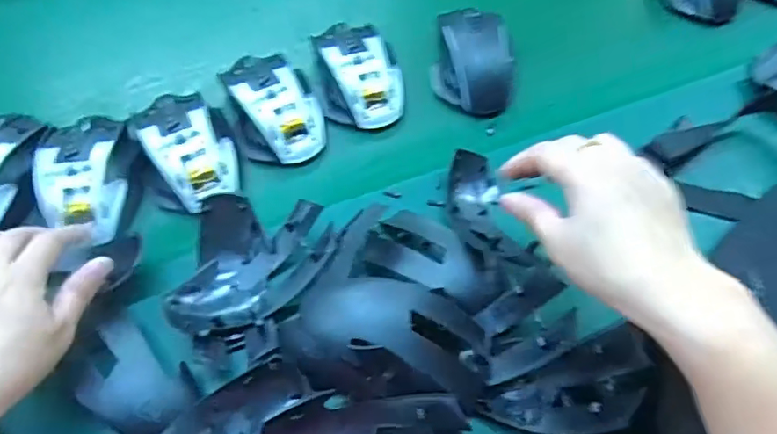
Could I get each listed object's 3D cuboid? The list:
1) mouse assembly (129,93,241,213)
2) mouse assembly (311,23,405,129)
[{"bbox_3d":[-0.161,-0.053,0.439,0.077,0.040,0.109,-21,63,-12],"label":"mouse assembly"},{"bbox_3d":[-0.029,-0.124,0.483,0.076,0.046,0.101,-11,61,-7],"label":"mouse assembly"}]

